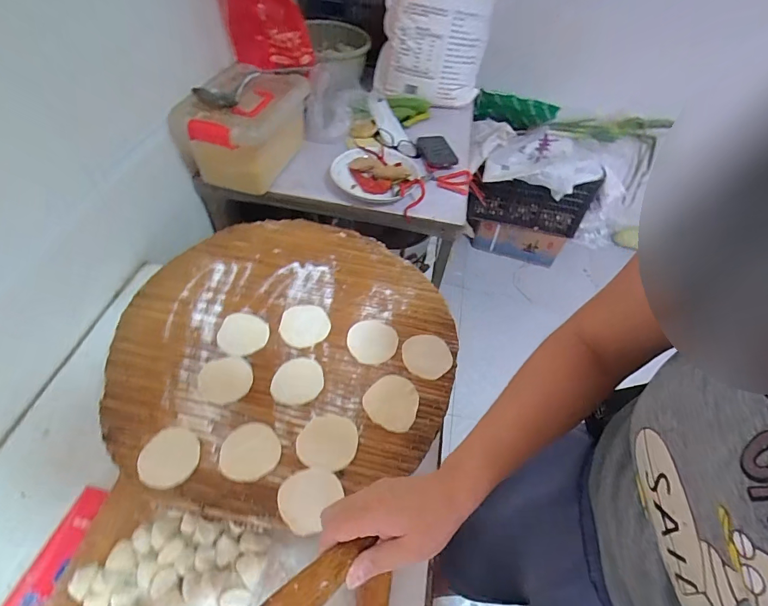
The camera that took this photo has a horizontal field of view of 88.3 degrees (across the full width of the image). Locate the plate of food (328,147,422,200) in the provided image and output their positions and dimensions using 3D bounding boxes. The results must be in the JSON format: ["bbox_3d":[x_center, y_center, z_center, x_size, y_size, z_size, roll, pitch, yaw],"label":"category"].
[{"bbox_3d":[-0.019,-0.292,0.903,0.198,0.054,0.180,3,53,-4],"label":"plate of food"}]

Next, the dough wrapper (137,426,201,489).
[{"bbox_3d":[-0.239,0.171,0.442,0.060,0.006,0.066,-10,52,-12],"label":"dough wrapper"}]

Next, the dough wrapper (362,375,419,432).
[{"bbox_3d":[0.011,0.124,0.504,0.065,0.005,0.069,7,54,-9],"label":"dough wrapper"}]

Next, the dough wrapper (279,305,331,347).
[{"bbox_3d":[-0.114,0.031,0.569,0.068,0.004,0.070,2,51,-2],"label":"dough wrapper"}]

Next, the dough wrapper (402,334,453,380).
[{"bbox_3d":[0.060,0.072,0.549,0.067,0.004,0.069,9,51,3],"label":"dough wrapper"}]

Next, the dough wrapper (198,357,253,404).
[{"bbox_3d":[-0.202,0.097,0.505,0.064,0.004,0.063,2,51,-2],"label":"dough wrapper"}]

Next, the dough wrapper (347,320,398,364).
[{"bbox_3d":[-0.015,0.052,0.557,0.070,0.006,0.066,2,51,-2],"label":"dough wrapper"}]

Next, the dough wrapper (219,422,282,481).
[{"bbox_3d":[-0.152,0.168,0.452,0.063,0.005,0.063,2,51,-2],"label":"dough wrapper"}]

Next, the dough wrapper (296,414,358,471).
[{"bbox_3d":[-0.066,0.162,0.467,0.067,0.004,0.062,8,51,2],"label":"dough wrapper"}]

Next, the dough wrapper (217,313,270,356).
[{"bbox_3d":[-0.194,0.043,0.547,0.063,0.005,0.064,7,53,-9],"label":"dough wrapper"}]

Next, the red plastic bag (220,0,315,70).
[{"bbox_3d":[-0.279,-0.716,0.918,0.190,0.251,0.219,-8,54,-12],"label":"red plastic bag"}]

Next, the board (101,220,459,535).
[{"bbox_3d":[-0.132,0.048,0.554,0.442,0.014,0.434,2,51,-2],"label":"board"}]

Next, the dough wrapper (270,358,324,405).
[{"bbox_3d":[-0.111,0.100,0.511,0.064,0.004,0.061,-3,56,-13],"label":"dough wrapper"}]

